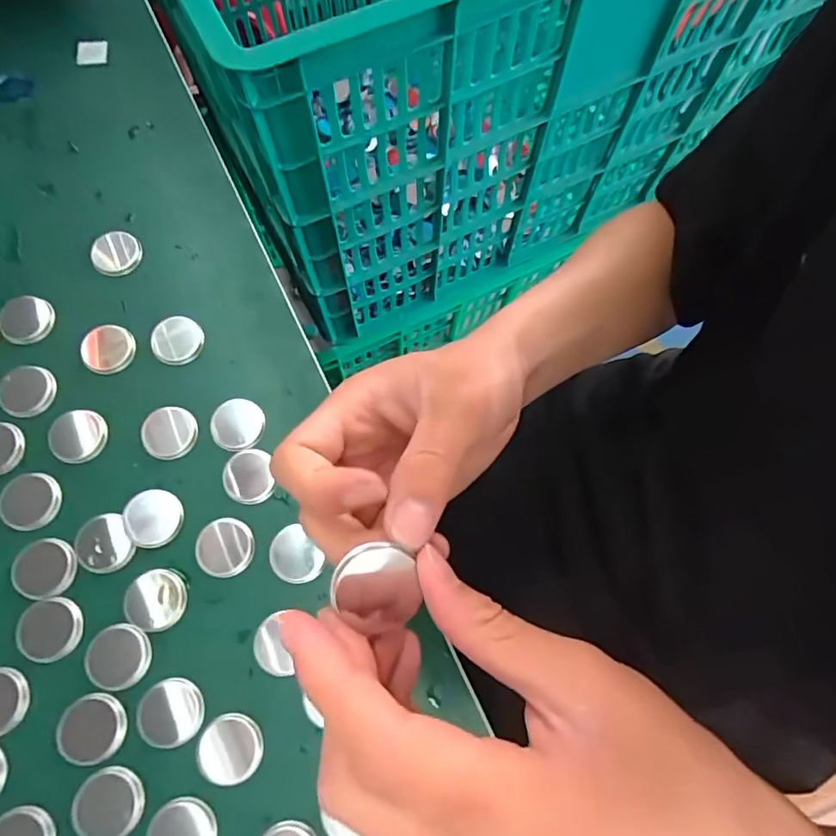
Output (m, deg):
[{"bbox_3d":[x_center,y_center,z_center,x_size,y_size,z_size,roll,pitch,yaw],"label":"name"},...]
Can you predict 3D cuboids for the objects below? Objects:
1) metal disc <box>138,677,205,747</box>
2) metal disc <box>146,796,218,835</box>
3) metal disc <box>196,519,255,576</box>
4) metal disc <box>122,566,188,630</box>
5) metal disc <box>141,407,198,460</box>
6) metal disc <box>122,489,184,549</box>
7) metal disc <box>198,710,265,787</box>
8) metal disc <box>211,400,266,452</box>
[{"bbox_3d":[-0.124,0.147,0.267,0.032,0.004,0.029,-21,74,-8],"label":"metal disc"},{"bbox_3d":[-0.112,0.197,0.252,0.030,0.004,0.029,0,73,-1],"label":"metal disc"},{"bbox_3d":[-0.105,0.070,0.291,0.029,0.004,0.030,0,73,-1],"label":"metal disc"},{"bbox_3d":[-0.138,0.095,0.281,0.031,0.004,0.030,0,73,-1],"label":"metal disc"},{"bbox_3d":[-0.144,0.008,0.309,0.029,0.006,0.030,0,73,-1],"label":"metal disc"},{"bbox_3d":[-0.145,0.055,0.293,0.031,0.004,0.030,-10,73,-5],"label":"metal disc"},{"bbox_3d":[-0.093,0.163,0.264,0.030,0.004,0.029,0,73,-1],"label":"metal disc"},{"bbox_3d":[-0.105,0.004,0.313,0.029,0.006,0.030,0,73,-1],"label":"metal disc"}]

